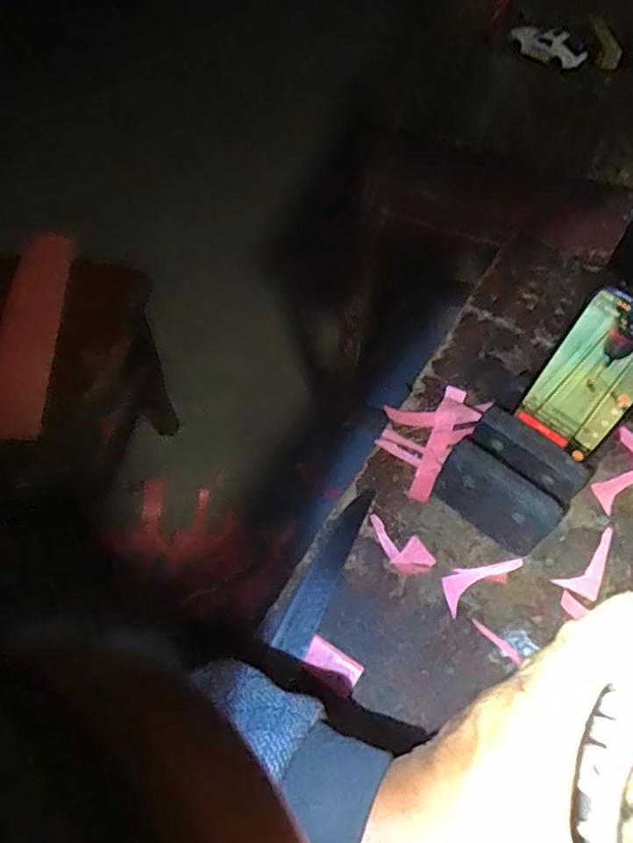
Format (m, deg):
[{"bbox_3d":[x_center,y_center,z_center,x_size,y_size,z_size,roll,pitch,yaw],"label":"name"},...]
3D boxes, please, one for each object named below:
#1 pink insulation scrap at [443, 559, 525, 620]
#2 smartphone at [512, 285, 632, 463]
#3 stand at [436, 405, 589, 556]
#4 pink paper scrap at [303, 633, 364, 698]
[{"bbox_3d":[0.144,0.138,0.528,0.082,0.004,0.030,-30,62,-21],"label":"pink insulation scrap"},{"bbox_3d":[0.228,-0.035,0.486,0.075,0.138,0.007,38,43,17],"label":"smartphone"},{"bbox_3d":[0.175,0.056,0.532,0.107,0.087,0.081,33,60,18],"label":"stand"},{"bbox_3d":[0.012,0.201,0.484,0.047,0.005,0.029,31,60,17],"label":"pink paper scrap"}]

